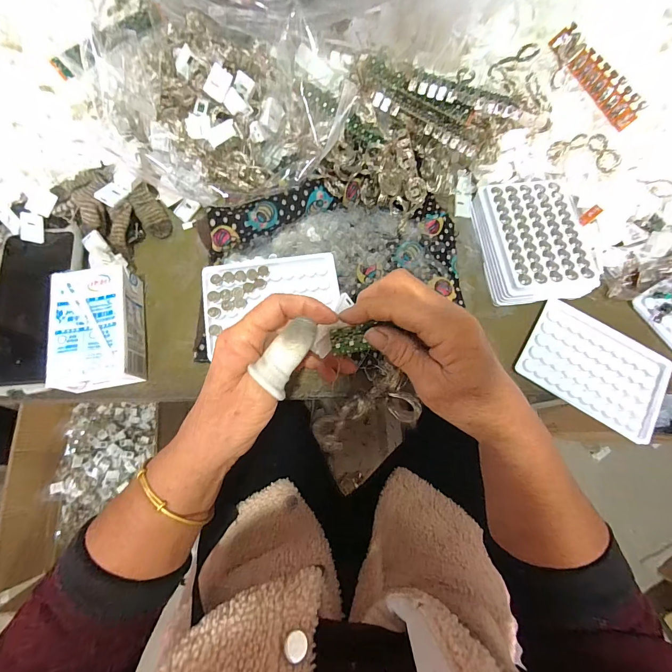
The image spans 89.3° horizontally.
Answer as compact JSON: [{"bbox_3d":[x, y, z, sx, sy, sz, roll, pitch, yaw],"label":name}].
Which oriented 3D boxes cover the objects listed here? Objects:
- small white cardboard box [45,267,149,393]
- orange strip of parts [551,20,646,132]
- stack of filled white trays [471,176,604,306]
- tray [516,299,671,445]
[{"bbox_3d":[-0.223,-0.006,0.323,0.066,0.043,0.109,-11,74,-3],"label":"small white cardboard box"},{"bbox_3d":[0.255,-0.253,0.333,0.109,0.018,0.025,45,80,-4],"label":"orange strip of parts"},{"bbox_3d":[0.214,-0.105,0.361,0.109,0.030,0.134,-8,73,-3],"label":"stack of filled white trays"},{"bbox_3d":[0.257,0.028,0.337,0.127,0.012,0.096,34,75,9],"label":"tray"}]

